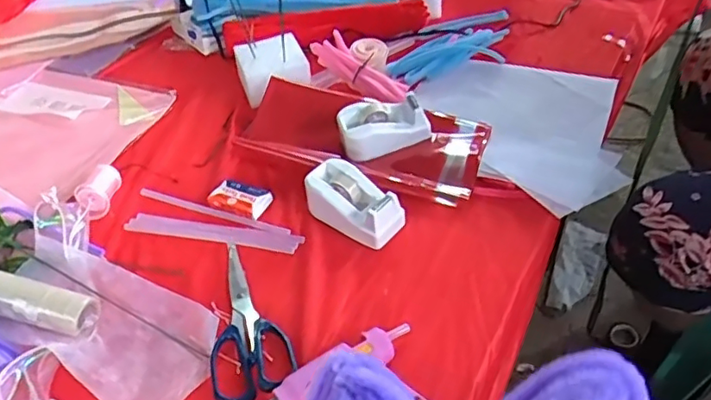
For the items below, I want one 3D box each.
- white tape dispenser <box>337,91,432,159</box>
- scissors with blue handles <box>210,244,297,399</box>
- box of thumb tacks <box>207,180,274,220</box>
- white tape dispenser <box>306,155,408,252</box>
[{"bbox_3d":[0.033,-0.083,0.662,0.100,0.049,0.045,-13,45,-8],"label":"white tape dispenser"},{"bbox_3d":[-0.103,0.104,0.526,0.068,0.013,0.173,-16,45,-11],"label":"scissors with blue handles"},{"bbox_3d":[-0.124,-0.001,0.632,0.064,0.016,0.036,17,59,15],"label":"box of thumb tacks"},{"bbox_3d":[0.000,0.002,0.596,0.101,0.048,0.056,21,47,27],"label":"white tape dispenser"}]

